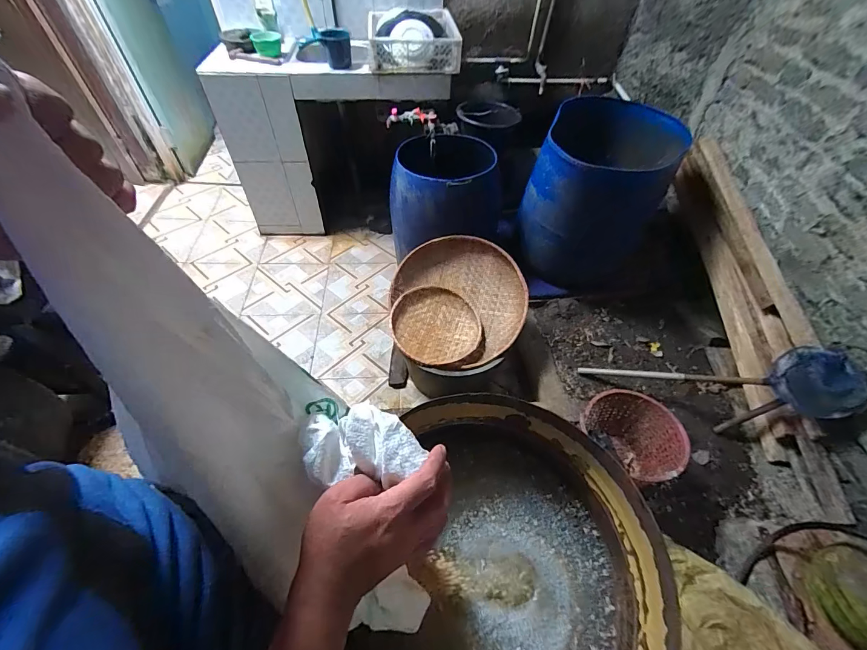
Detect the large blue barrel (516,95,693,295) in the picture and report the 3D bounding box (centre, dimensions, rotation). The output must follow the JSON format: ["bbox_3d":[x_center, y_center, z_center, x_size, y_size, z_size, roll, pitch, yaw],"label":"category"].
[{"bbox_3d":[0.702,-0.568,1.695,0.543,0.621,0.554,24,54,16],"label":"large blue barrel"}]

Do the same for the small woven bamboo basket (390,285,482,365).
[{"bbox_3d":[0.010,-0.003,1.537,0.352,0.085,0.345,1,51,-1],"label":"small woven bamboo basket"}]

